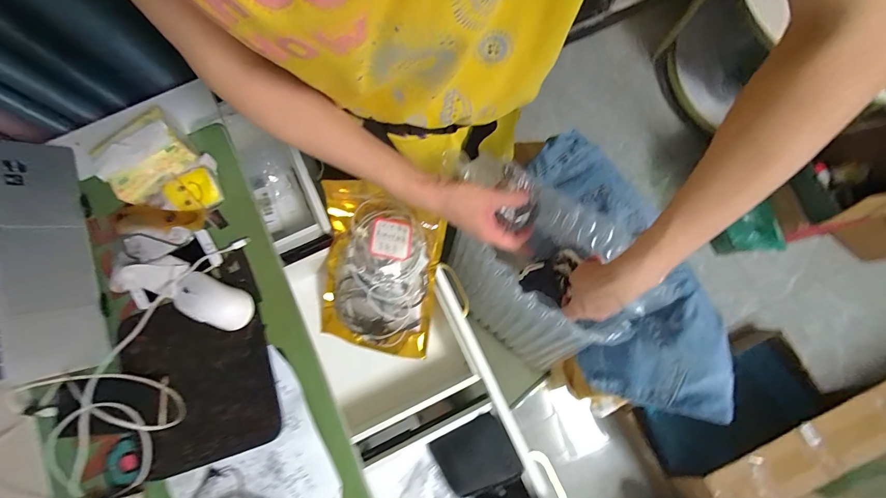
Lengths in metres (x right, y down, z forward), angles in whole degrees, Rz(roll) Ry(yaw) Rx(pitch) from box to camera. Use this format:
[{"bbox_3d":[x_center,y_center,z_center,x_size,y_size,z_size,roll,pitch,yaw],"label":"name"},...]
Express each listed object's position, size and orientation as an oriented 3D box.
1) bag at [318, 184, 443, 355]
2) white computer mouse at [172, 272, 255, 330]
[{"bbox_3d":[-0.104,0.039,0.602,0.195,0.042,0.290,15,111,9],"label":"bag"},{"bbox_3d":[-0.337,0.077,0.546,0.108,0.033,0.059,25,81,6],"label":"white computer mouse"}]

